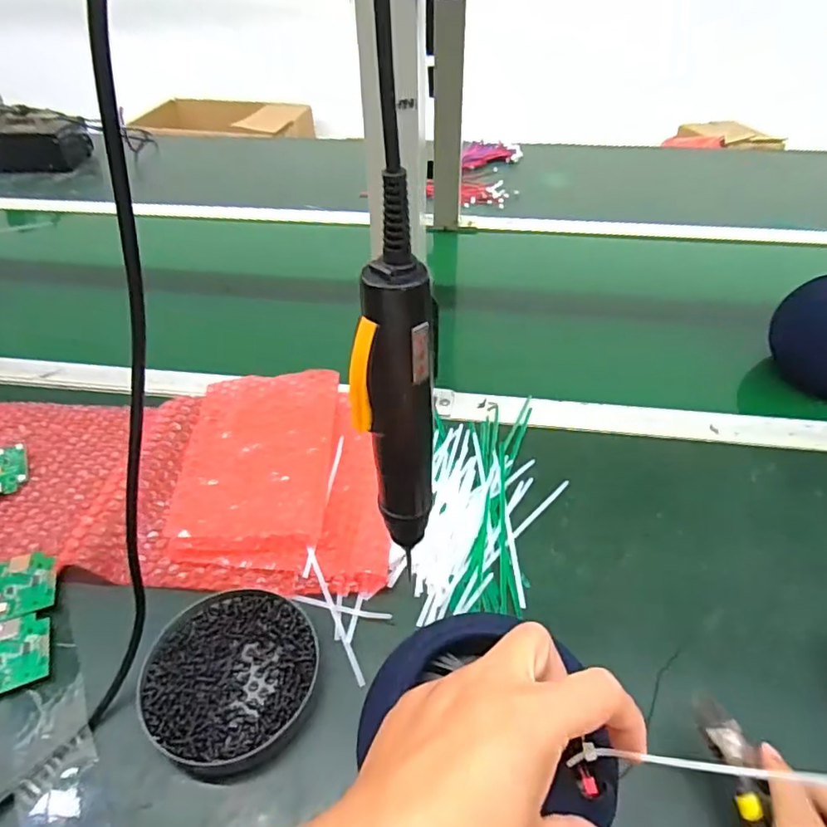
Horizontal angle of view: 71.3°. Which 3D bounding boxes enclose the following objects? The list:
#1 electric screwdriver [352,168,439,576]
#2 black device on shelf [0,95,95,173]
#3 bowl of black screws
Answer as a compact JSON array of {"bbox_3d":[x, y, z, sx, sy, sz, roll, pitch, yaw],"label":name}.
[{"bbox_3d":[-0.008,-0.004,0.293,0.037,0.213,0.033,4,43,5],"label":"electric screwdriver"},{"bbox_3d":[-0.757,-0.555,1.099,0.216,0.114,0.157,7,43,9],"label":"black device on shelf"},{"bbox_3d":[-0.120,0.174,0.382,0.111,0.022,0.109,1,42,-1],"label":"bowl of black screws"}]

